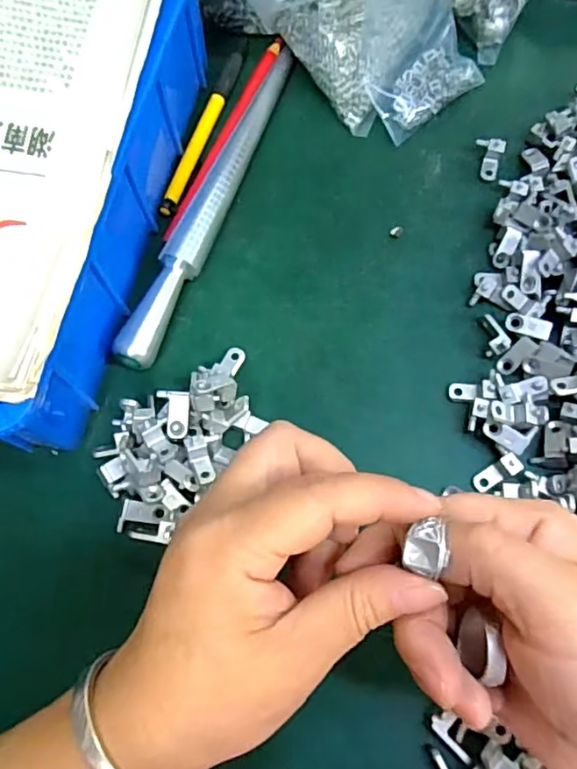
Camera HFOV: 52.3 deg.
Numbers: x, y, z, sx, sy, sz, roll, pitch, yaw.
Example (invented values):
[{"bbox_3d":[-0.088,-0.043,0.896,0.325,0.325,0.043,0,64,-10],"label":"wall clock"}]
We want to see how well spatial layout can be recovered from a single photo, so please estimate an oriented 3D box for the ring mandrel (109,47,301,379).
[{"bbox_3d":[-0.043,-0.111,0.341,0.020,0.020,0.224,18,73,8],"label":"ring mandrel"}]

